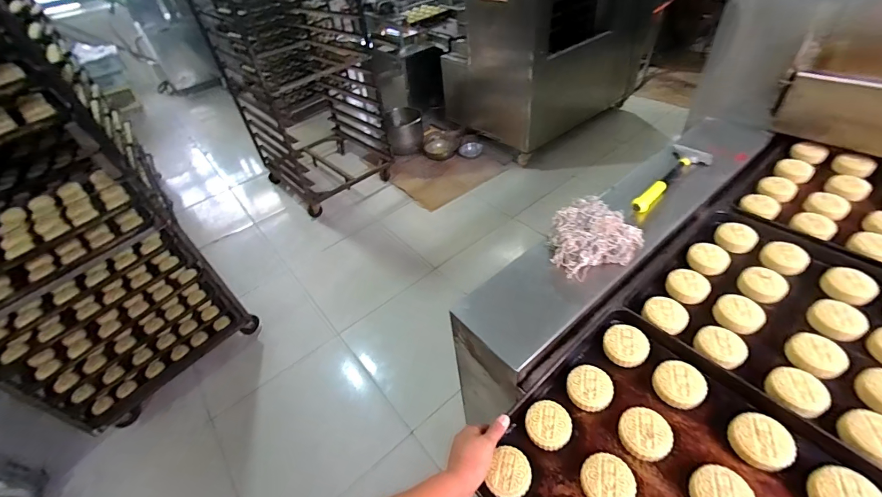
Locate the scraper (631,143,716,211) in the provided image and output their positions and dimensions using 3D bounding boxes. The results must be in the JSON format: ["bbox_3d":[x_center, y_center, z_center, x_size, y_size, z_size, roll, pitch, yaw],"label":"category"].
[{"bbox_3d":[0.552,-0.171,0.911,0.316,0.027,0.089,-34,50,-30],"label":"scraper"}]

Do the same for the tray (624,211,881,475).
[{"bbox_3d":[0.676,0.153,0.605,0.422,0.044,0.586,-34,49,-23],"label":"tray"}]

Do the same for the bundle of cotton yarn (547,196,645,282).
[{"bbox_3d":[0.315,-0.027,0.788,0.199,0.058,0.168,-27,47,-24],"label":"bundle of cotton yarn"}]

